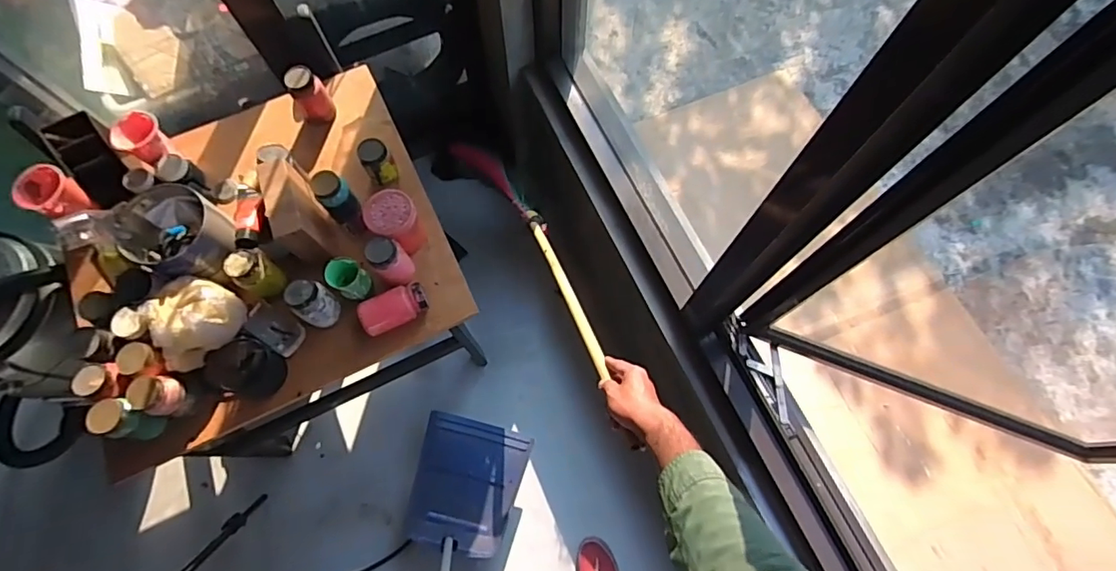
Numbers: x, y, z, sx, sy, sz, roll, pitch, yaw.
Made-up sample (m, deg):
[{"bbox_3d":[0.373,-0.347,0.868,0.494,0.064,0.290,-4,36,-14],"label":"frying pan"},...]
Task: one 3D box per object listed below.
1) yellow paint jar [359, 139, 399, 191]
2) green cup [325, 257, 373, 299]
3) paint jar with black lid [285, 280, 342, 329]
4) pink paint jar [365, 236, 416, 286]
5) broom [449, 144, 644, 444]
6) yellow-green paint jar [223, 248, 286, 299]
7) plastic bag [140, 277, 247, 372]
[{"bbox_3d":[-0.355,-0.239,1.047,0.058,0.095,0.060,0,70,0],"label":"yellow paint jar"},{"bbox_3d":[-0.380,-0.011,0.967,0.063,0.076,0.058,0,70,0],"label":"green cup"},{"bbox_3d":[-0.434,0.036,0.943,0.058,0.115,0.070,29,73,10],"label":"paint jar with black lid"},{"bbox_3d":[-0.302,-0.043,0.957,0.061,0.098,0.059,0,70,0],"label":"pink paint jar"},{"bbox_3d":[-0.060,-0.099,1.108,0.114,0.117,0.821,-23,44,-8],"label":"broom"},{"bbox_3d":[-0.542,-0.023,0.945,0.072,0.091,0.066,0,70,0],"label":"yellow-green paint jar"},{"bbox_3d":[-0.631,0.061,0.926,0.140,0.117,0.115,-39,75,-13],"label":"plastic bag"}]

